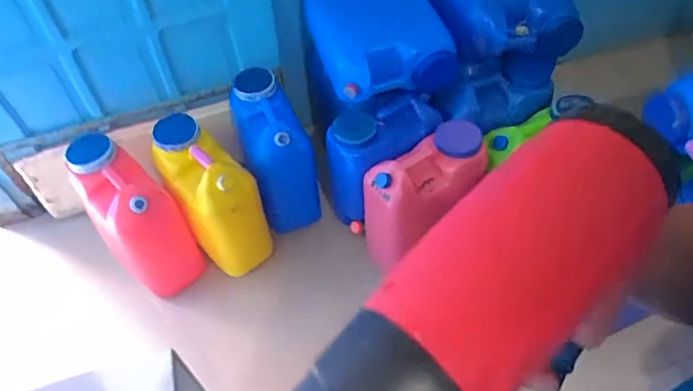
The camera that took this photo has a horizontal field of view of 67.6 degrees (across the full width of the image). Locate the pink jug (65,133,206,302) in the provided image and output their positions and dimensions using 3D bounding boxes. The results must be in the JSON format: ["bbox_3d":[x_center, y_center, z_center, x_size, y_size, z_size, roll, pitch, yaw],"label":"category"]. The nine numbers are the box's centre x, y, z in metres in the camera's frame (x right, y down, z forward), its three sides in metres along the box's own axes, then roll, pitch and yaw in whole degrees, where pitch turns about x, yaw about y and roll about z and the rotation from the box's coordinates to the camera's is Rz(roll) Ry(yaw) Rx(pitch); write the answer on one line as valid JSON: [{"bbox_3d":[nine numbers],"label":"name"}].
[{"bbox_3d":[-0.577,0.063,1.428,0.193,0.349,0.340,-36,59,-24],"label":"pink jug"}]

